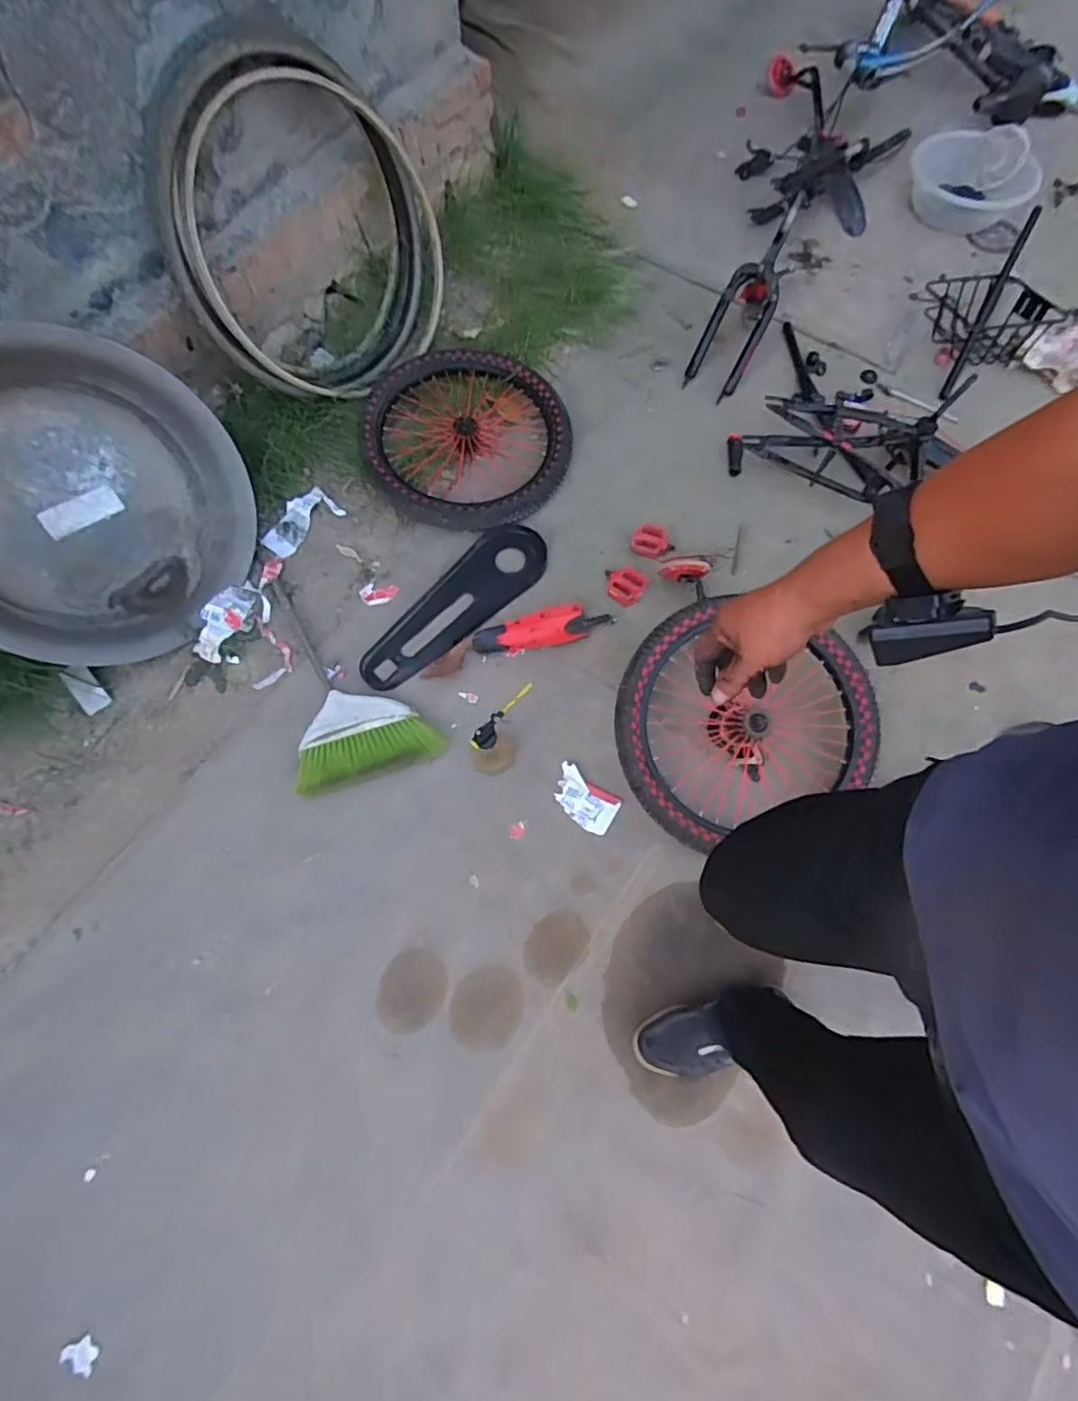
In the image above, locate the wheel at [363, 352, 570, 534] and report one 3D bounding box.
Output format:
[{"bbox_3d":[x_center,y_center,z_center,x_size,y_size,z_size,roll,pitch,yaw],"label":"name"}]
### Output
[{"bbox_3d":[-0.169,-0.653,1.485,0.488,0.073,0.529,0,68,1],"label":"wheel"}]

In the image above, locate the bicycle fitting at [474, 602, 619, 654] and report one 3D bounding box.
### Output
[{"bbox_3d":[0.007,-0.153,1.314,0.292,0.034,0.074,-14,69,-5],"label":"bicycle fitting"}]

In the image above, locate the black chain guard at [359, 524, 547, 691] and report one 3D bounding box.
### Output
[{"bbox_3d":[-0.169,-0.198,1.340,0.168,0.049,0.491,37,73,14],"label":"black chain guard"}]

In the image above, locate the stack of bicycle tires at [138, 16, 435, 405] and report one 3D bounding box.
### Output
[{"bbox_3d":[-0.474,-1.101,1.459,0.181,0.643,0.773,30,43,27],"label":"stack of bicycle tires"}]

